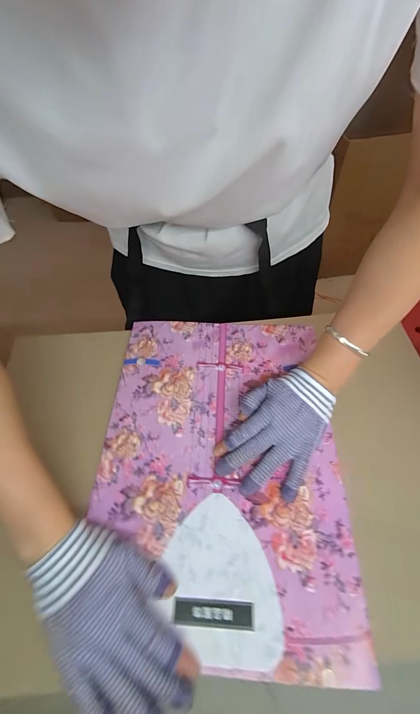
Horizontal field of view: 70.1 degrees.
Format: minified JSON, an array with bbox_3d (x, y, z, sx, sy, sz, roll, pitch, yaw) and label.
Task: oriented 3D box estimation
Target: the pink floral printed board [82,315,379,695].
[{"bbox_3d":[0.010,0.111,0.362,0.276,0.010,0.382,1,56,2],"label":"pink floral printed board"}]

